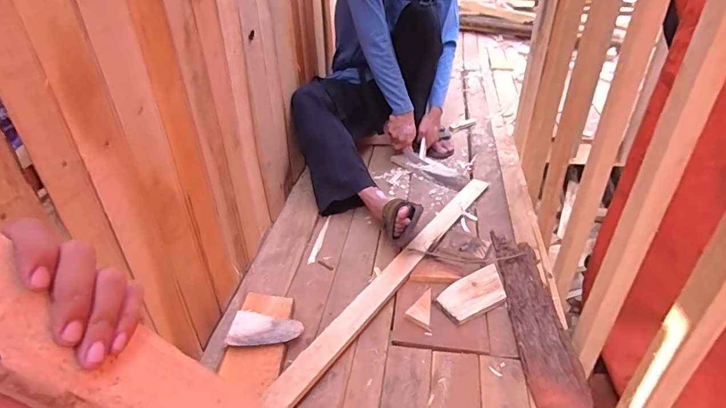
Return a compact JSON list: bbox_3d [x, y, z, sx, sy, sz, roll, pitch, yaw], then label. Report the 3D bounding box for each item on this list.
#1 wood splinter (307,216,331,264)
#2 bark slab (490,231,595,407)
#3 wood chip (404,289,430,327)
[{"bbox_3d":[-0.113,0.091,1.160,0.023,0.007,0.193,6,36,8],"label":"wood splinter"},{"bbox_3d":[0.359,0.253,0.884,0.106,0.046,0.598,1,35,2],"label":"bark slab"},{"bbox_3d":[0.119,0.221,0.941,0.049,0.015,0.097,5,36,7],"label":"wood chip"}]

